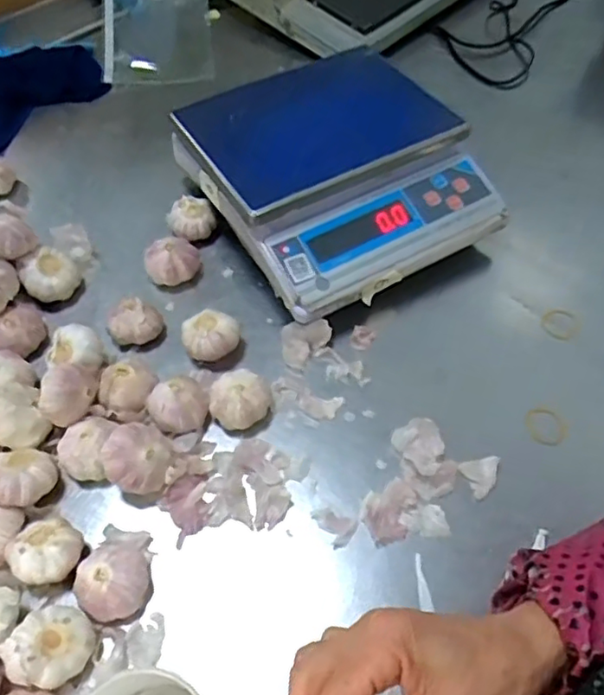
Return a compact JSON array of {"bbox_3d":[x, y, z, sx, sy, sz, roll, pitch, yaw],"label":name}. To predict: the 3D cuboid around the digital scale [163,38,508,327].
[{"bbox_3d":[0.039,-0.203,0.719,0.291,0.130,0.314,-26,59,-17],"label":"digital scale"}]

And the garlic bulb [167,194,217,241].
[{"bbox_3d":[-0.133,-0.154,0.735,0.048,0.035,0.050,0,55,0],"label":"garlic bulb"}]

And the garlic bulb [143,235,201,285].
[{"bbox_3d":[-0.150,-0.100,0.700,0.060,0.036,0.050,-17,57,-12],"label":"garlic bulb"}]

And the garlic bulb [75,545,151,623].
[{"bbox_3d":[-0.154,0.189,0.495,0.058,0.038,0.063,-5,55,-4],"label":"garlic bulb"}]

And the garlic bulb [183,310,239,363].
[{"bbox_3d":[-0.095,-0.010,0.632,0.054,0.043,0.054,0,55,0],"label":"garlic bulb"}]

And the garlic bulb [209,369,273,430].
[{"bbox_3d":[-0.059,0.052,0.587,0.054,0.036,0.053,0,55,0],"label":"garlic bulb"}]

